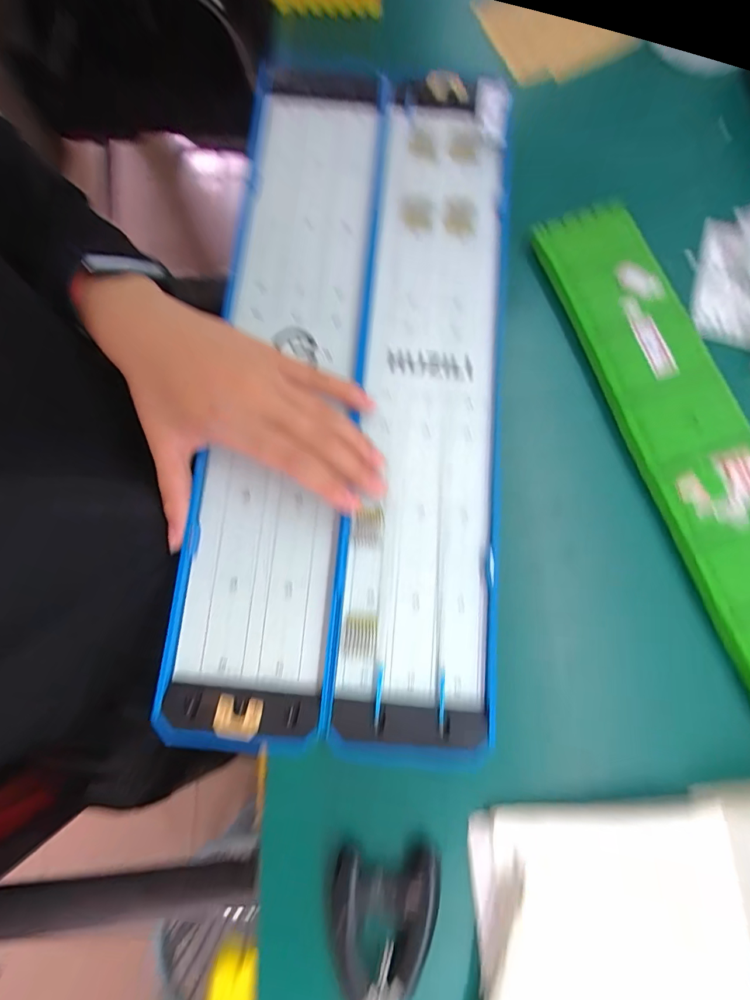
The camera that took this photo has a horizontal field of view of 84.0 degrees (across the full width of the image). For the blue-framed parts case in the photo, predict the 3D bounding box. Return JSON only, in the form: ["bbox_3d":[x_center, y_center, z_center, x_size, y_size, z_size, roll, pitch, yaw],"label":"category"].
[{"bbox_3d":[-0.011,-0.079,0.261,0.175,0.034,0.440,4,79,3],"label":"blue-framed parts case"}]

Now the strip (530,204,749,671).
[{"bbox_3d":[0.194,-0.022,0.245,0.066,0.017,0.341,-22,81,-1],"label":"strip"}]

